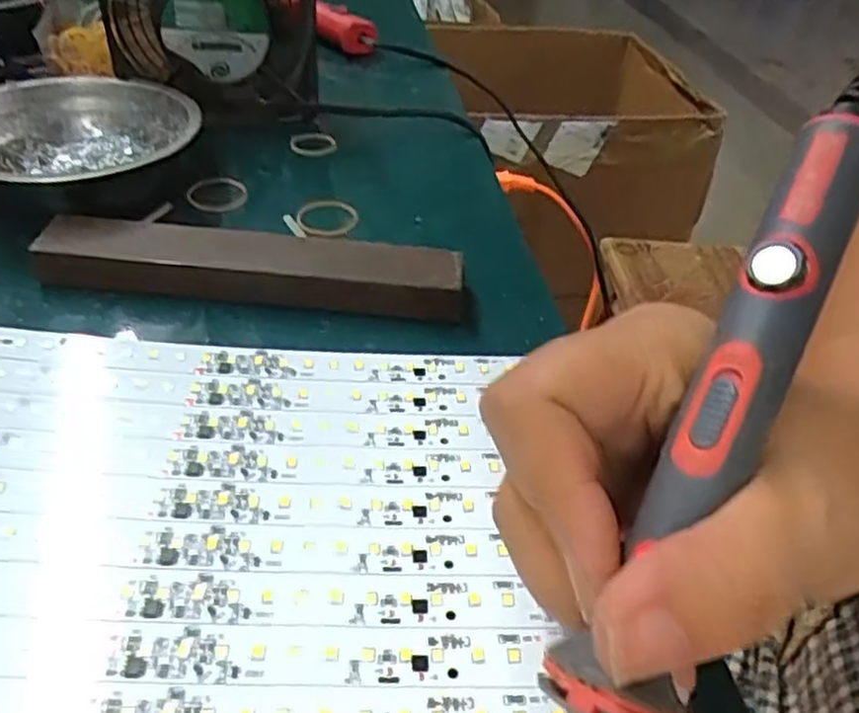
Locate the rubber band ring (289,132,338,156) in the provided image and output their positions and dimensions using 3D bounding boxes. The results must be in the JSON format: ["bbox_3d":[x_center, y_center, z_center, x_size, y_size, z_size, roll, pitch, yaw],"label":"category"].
[{"bbox_3d":[-0.072,-0.132,0.458,0.028,0.007,0.024,-3,41,-10],"label":"rubber band ring"}]

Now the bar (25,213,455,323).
[{"bbox_3d":[-0.079,-0.042,0.338,0.188,0.019,0.034,7,40,2],"label":"bar"}]

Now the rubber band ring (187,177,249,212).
[{"bbox_3d":[-0.115,-0.089,0.403,0.031,0.004,0.035,1,41,-5],"label":"rubber band ring"}]

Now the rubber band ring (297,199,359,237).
[{"bbox_3d":[-0.053,-0.074,0.390,0.031,0.004,0.032,3,40,-3],"label":"rubber band ring"}]

